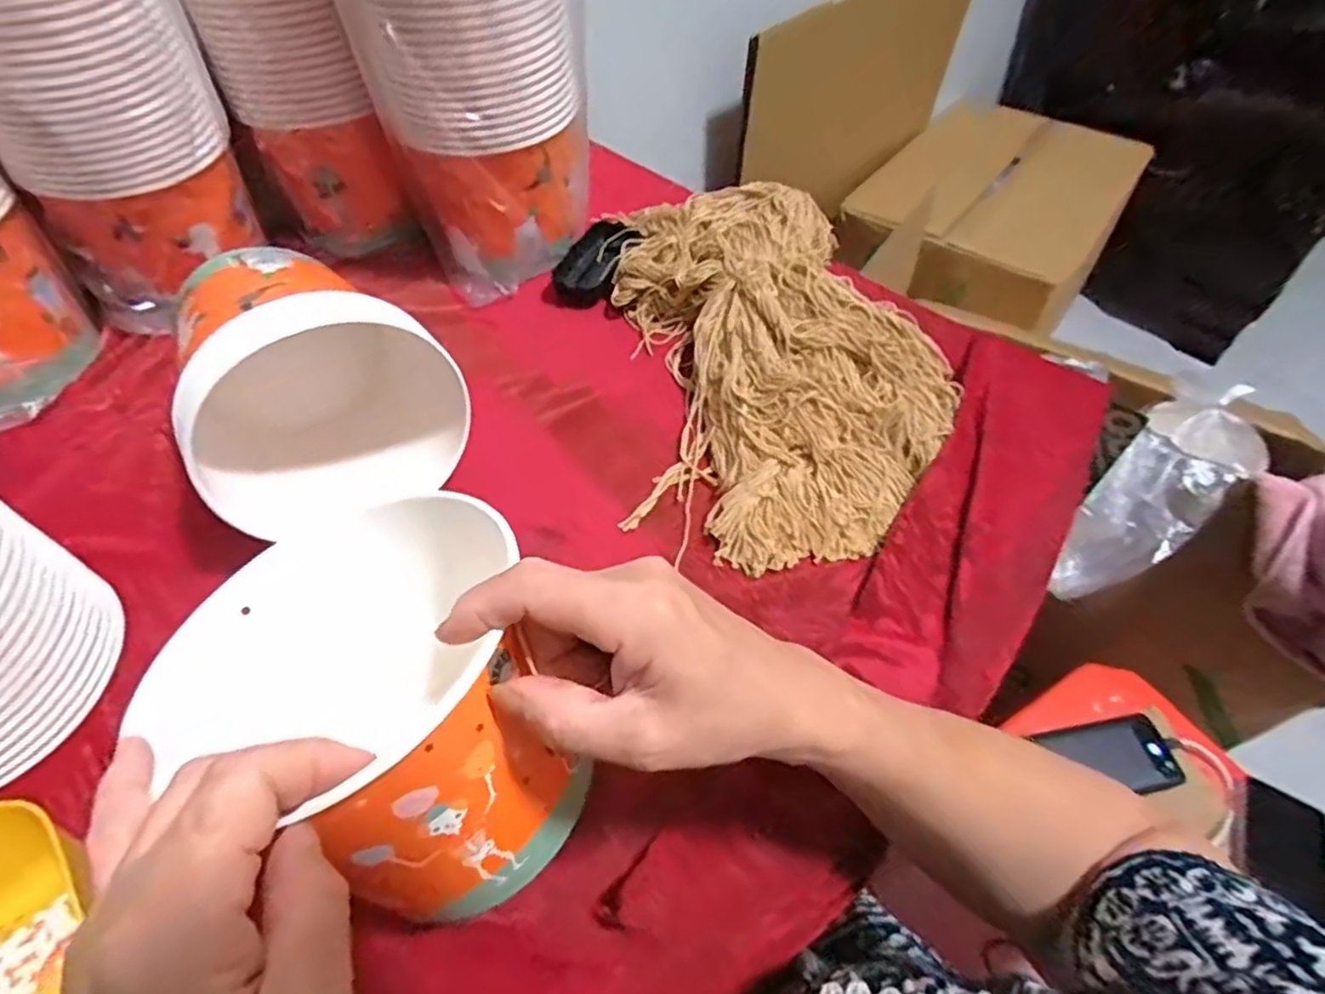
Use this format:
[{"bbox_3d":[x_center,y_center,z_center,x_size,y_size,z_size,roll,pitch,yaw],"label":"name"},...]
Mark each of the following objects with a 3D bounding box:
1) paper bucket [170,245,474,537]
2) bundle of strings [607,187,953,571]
[{"bbox_3d":[-0.251,-0.083,0.471,0.162,0.151,0.164,-32,58,-21],"label":"paper bucket"},{"bbox_3d":[0.092,-0.129,0.551,0.250,0.061,0.388,-4,52,-2],"label":"bundle of strings"}]

